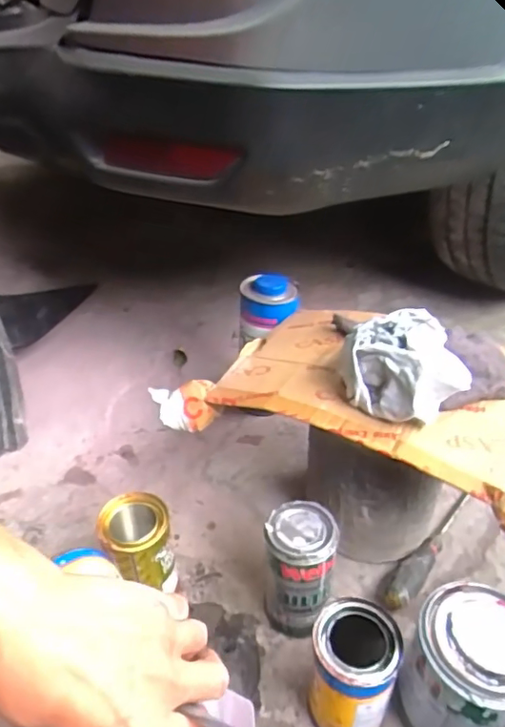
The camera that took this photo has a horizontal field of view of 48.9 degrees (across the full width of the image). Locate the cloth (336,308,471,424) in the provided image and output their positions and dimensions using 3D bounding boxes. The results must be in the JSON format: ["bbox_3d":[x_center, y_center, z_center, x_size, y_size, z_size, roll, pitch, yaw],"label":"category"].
[{"bbox_3d":[0.152,-0.001,0.578,0.115,0.069,0.140,0,38,2],"label":"cloth"}]

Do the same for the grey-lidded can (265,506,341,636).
[{"bbox_3d":[0.049,0.218,0.587,0.071,0.131,0.073,-2,39,1],"label":"grey-lidded can"}]

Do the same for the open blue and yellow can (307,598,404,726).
[{"bbox_3d":[0.090,0.284,0.507,0.071,0.128,0.076,-1,38,1],"label":"open blue and yellow can"}]

